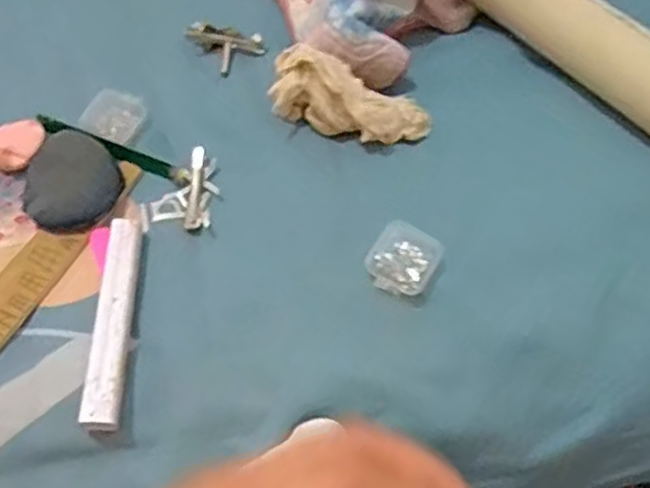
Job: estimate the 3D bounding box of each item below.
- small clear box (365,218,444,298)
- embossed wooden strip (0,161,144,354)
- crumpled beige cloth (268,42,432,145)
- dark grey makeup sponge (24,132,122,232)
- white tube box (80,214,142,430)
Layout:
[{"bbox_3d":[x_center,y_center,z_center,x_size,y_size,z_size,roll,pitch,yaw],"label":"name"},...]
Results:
[{"bbox_3d":[0.044,0.008,0.372,0.035,0.009,0.041,27,60,15],"label":"small clear box"},{"bbox_3d":[-0.157,0.018,0.359,0.027,0.007,0.174,26,60,7],"label":"embossed wooden strip"},{"bbox_3d":[0.015,-0.092,0.416,0.103,0.037,0.051,13,57,7],"label":"crumpled beige cloth"},{"bbox_3d":[-0.147,-0.037,0.390,0.052,0.013,0.066,-10,57,-8],"label":"dark grey makeup sponge"},{"bbox_3d":[-0.108,0.039,0.344,0.019,0.016,0.111,0,56,-1],"label":"white tube box"}]

